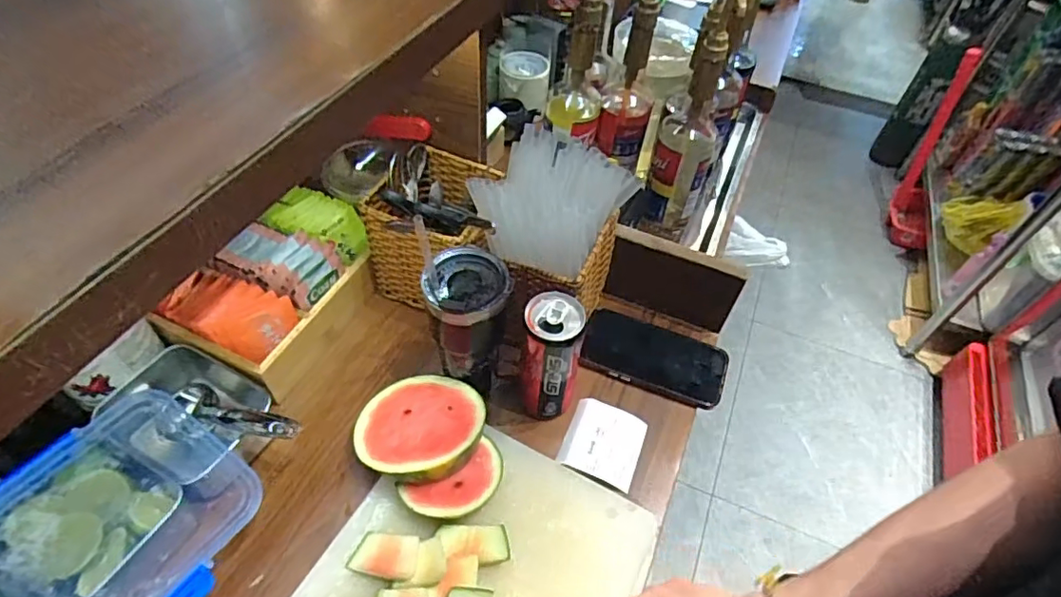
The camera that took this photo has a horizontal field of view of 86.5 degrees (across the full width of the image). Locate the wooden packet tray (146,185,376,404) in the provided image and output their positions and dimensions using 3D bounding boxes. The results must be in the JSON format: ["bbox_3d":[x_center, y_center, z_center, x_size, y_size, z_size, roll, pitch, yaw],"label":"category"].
[{"bbox_3d":[-0.269,-0.010,0.625,0.146,0.111,0.224,26,53,17],"label":"wooden packet tray"}]

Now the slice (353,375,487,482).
[{"bbox_3d":[-0.104,0.127,0.544,0.118,0.028,0.118,-5,36,4],"label":"slice"}]

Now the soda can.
[{"bbox_3d":[0.019,0.064,0.550,0.052,0.149,0.057,2,50,-2],"label":"soda can"}]

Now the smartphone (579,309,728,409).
[{"bbox_3d":[0.139,0.068,0.645,0.159,0.017,0.088,18,51,10],"label":"smartphone"}]

